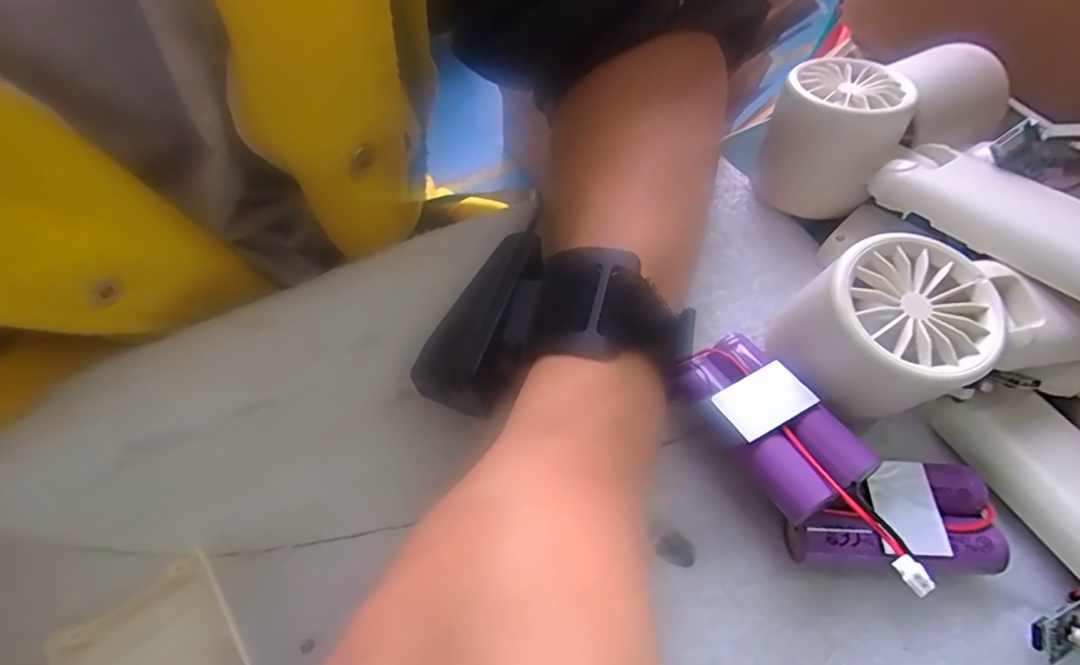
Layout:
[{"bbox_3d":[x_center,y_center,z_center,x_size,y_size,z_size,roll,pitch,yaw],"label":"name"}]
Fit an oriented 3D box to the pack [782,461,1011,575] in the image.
[{"bbox_3d":[0.120,0.064,0.178,0.068,0.022,0.033,4,63,-2],"label":"pack"}]

